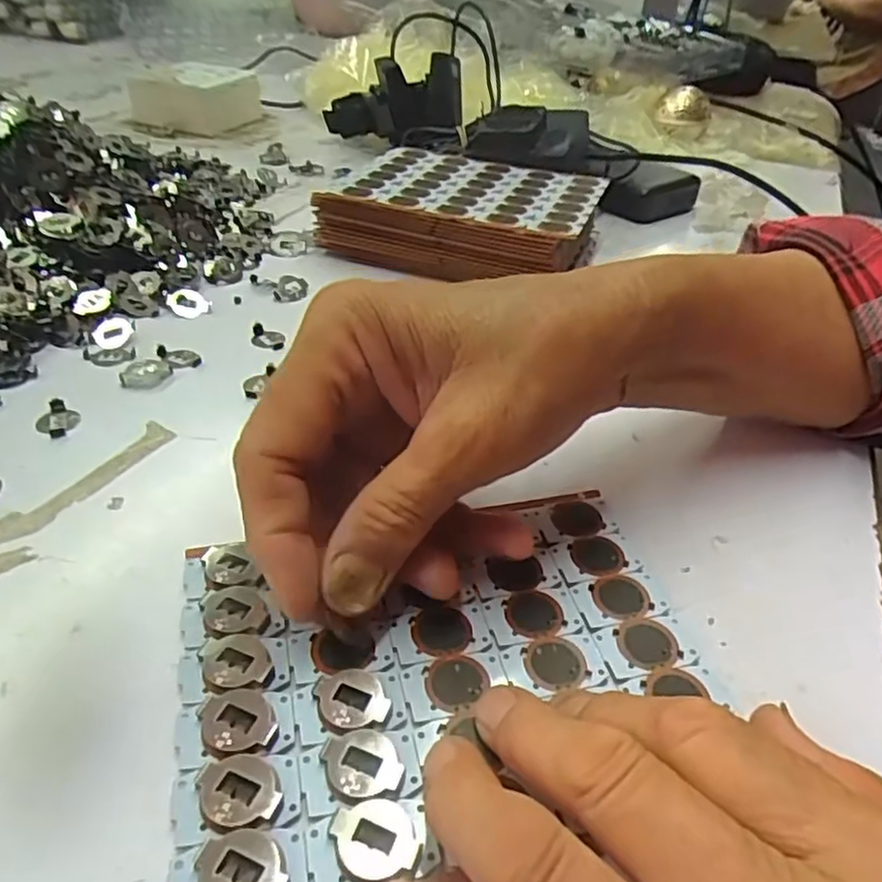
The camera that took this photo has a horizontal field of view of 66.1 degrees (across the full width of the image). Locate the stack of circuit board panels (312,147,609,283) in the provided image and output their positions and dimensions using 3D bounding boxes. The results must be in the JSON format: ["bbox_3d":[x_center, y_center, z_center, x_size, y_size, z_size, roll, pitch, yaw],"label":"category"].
[{"bbox_3d":[0.018,-0.141,0.431,0.157,0.044,0.124,22,41,20],"label":"stack of circuit board panels"}]

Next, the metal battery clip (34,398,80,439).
[{"bbox_3d":[-0.159,-0.009,0.280,0.016,0.005,0.023,-15,42,-23],"label":"metal battery clip"}]

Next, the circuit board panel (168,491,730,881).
[{"bbox_3d":[0.002,0.064,0.198,0.148,0.005,0.111,-6,40,-14],"label":"circuit board panel"}]

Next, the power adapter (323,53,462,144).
[{"bbox_3d":[-0.040,-0.296,0.598,0.120,0.075,0.074,-1,39,-8],"label":"power adapter"}]

